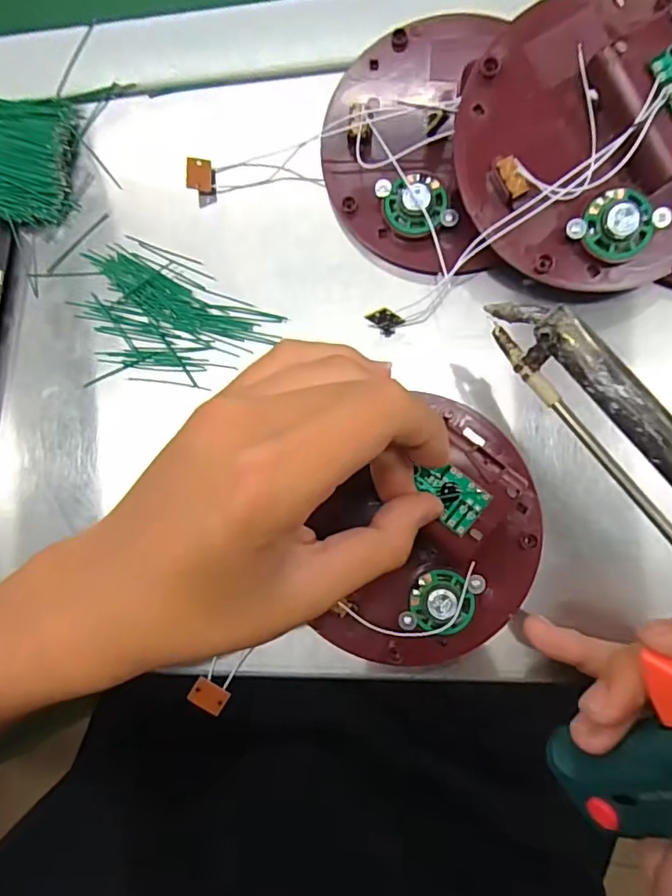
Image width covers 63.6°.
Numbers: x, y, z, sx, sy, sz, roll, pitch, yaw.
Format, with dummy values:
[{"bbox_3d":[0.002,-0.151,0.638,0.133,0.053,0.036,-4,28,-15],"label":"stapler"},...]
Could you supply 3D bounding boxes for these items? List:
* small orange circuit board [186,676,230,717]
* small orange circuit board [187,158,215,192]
[{"bbox_3d":[-0.061,0.119,0.261,0.018,0.004,0.013,35,69,-10],"label":"small orange circuit board"},{"bbox_3d":[-0.069,-0.139,0.276,0.013,0.004,0.014,1,103,-22],"label":"small orange circuit board"}]

